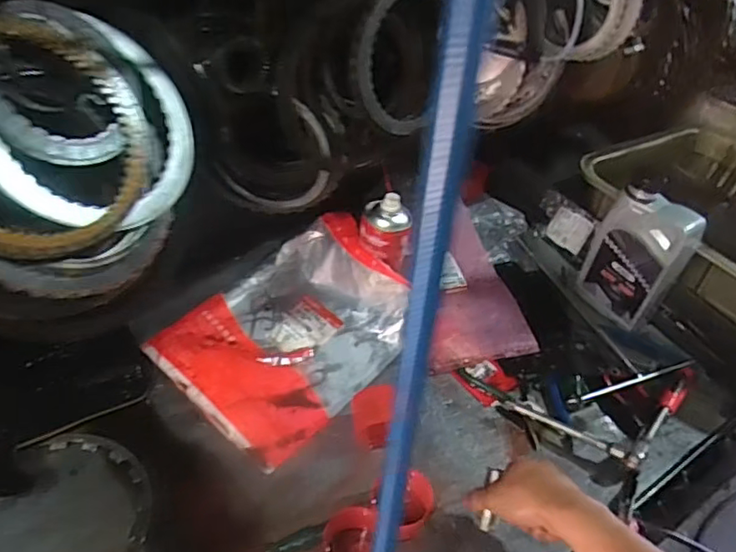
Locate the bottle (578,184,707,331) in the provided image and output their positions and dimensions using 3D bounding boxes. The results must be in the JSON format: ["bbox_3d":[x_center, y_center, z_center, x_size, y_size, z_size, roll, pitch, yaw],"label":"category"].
[{"bbox_3d":[0.385,-0.029,0.856,0.061,0.205,0.120,-27,55,-29],"label":"bottle"}]

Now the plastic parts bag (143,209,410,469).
[{"bbox_3d":[-0.104,0.055,0.806,0.261,0.096,0.313,36,52,25],"label":"plastic parts bag"}]

